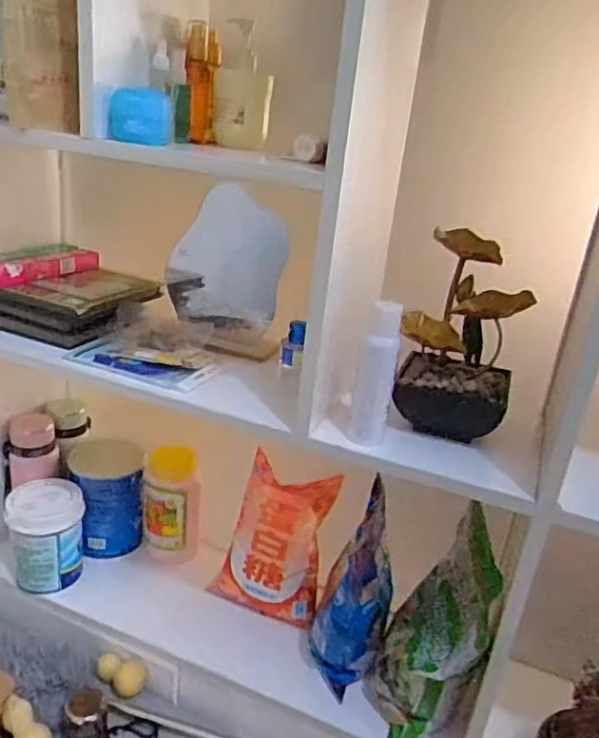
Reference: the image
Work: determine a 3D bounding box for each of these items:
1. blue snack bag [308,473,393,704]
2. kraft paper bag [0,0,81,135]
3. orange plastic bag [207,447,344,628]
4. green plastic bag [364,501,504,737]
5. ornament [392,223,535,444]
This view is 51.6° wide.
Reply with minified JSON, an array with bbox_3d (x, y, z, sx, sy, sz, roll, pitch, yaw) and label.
[{"bbox_3d":[0.084,0.316,0.903,0.104,0.235,0.174,10,22,6],"label":"blue snack bag"},{"bbox_3d":[-0.286,-0.399,0.683,0.079,0.243,0.070,-3,24,-25],"label":"kraft paper bag"},{"bbox_3d":[-0.042,0.267,0.975,0.172,0.235,0.065,13,5,22],"label":"orange plastic bag"},{"bbox_3d":[0.169,0.335,0.810,0.123,0.267,0.208,12,22,12],"label":"green plastic bag"},{"bbox_3d":[0.186,-0.038,0.715,0.123,0.211,0.113,12,22,12],"label":"ornament"}]

